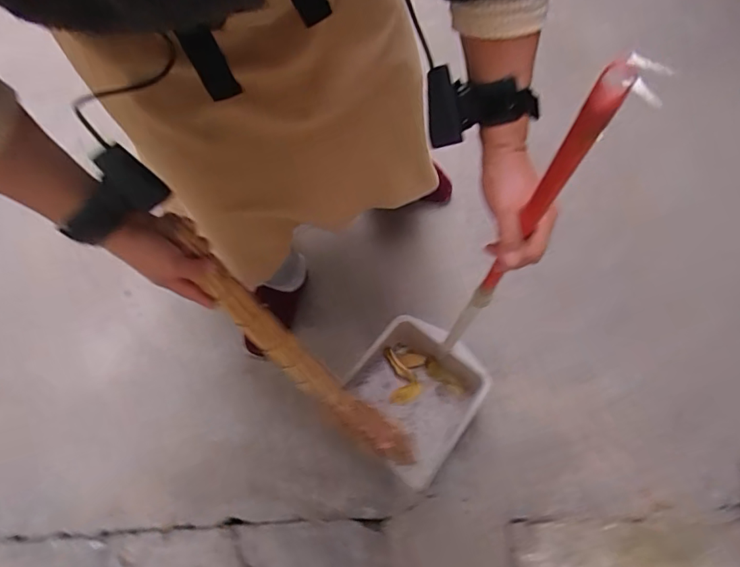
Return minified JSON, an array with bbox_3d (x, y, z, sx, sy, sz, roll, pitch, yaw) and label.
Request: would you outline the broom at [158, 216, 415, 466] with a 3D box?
[{"bbox_3d":[-0.080,0.121,0.685,0.069,0.570,0.062,15,60,45],"label":"broom"}]

